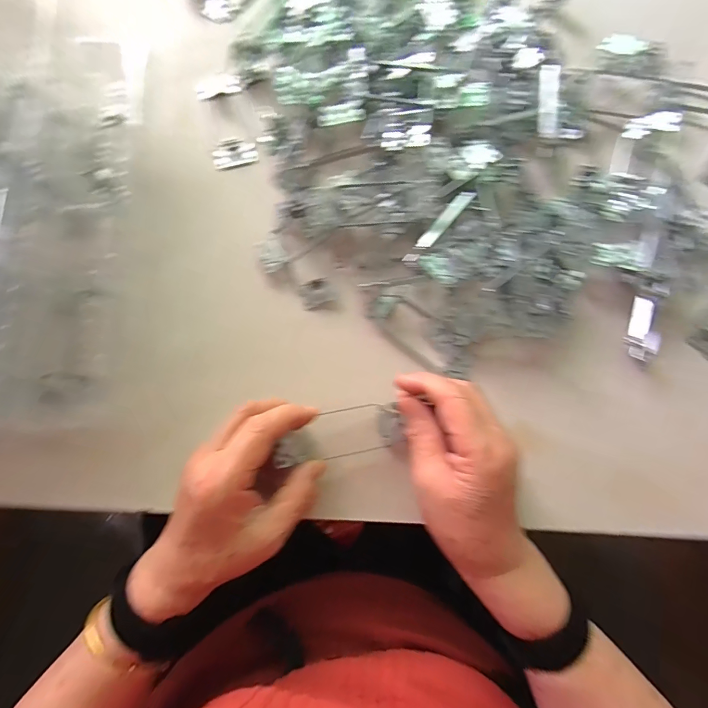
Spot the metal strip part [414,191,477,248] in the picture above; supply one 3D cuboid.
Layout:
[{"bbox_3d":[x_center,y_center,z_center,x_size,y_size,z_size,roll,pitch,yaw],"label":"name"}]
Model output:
[{"bbox_3d":[0.078,-0.115,0.325,0.012,0.006,0.072,38,80,7],"label":"metal strip part"}]

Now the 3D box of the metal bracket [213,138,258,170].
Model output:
[{"bbox_3d":[-0.117,-0.196,0.372,0.042,0.008,0.028,-22,79,-6],"label":"metal bracket"}]

